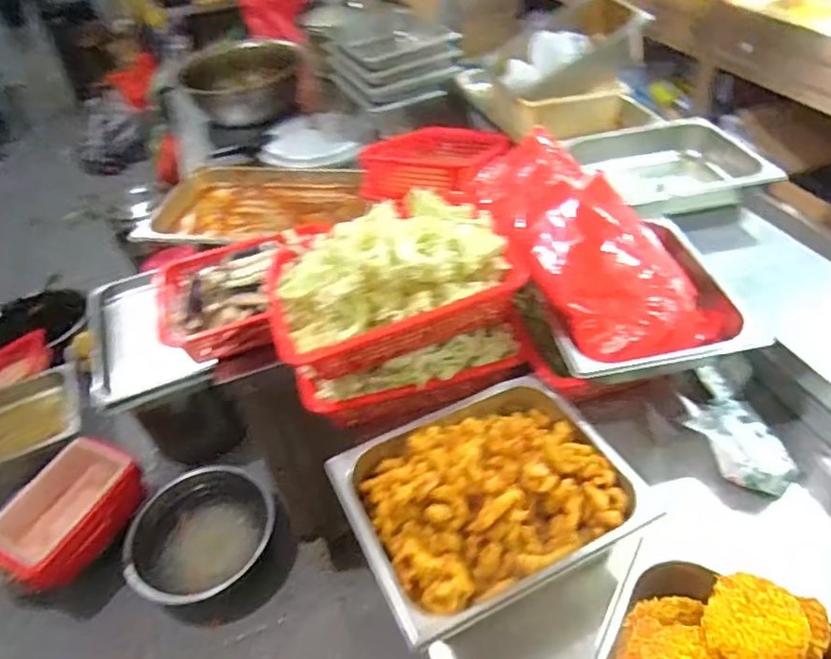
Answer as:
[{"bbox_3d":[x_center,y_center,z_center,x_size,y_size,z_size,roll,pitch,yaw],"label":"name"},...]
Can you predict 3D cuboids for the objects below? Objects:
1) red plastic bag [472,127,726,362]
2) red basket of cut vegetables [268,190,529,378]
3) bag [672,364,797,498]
[{"bbox_3d":[0.249,-0.137,0.889,0.214,0.097,0.420,-27,68,-9],"label":"red plastic bag"},{"bbox_3d":[-0.039,-0.082,0.878,0.350,0.143,0.217,-15,41,-8],"label":"red basket of cut vegetables"},{"bbox_3d":[0.438,0.137,0.836,0.098,0.046,0.197,-12,40,-5],"label":"bag"}]

